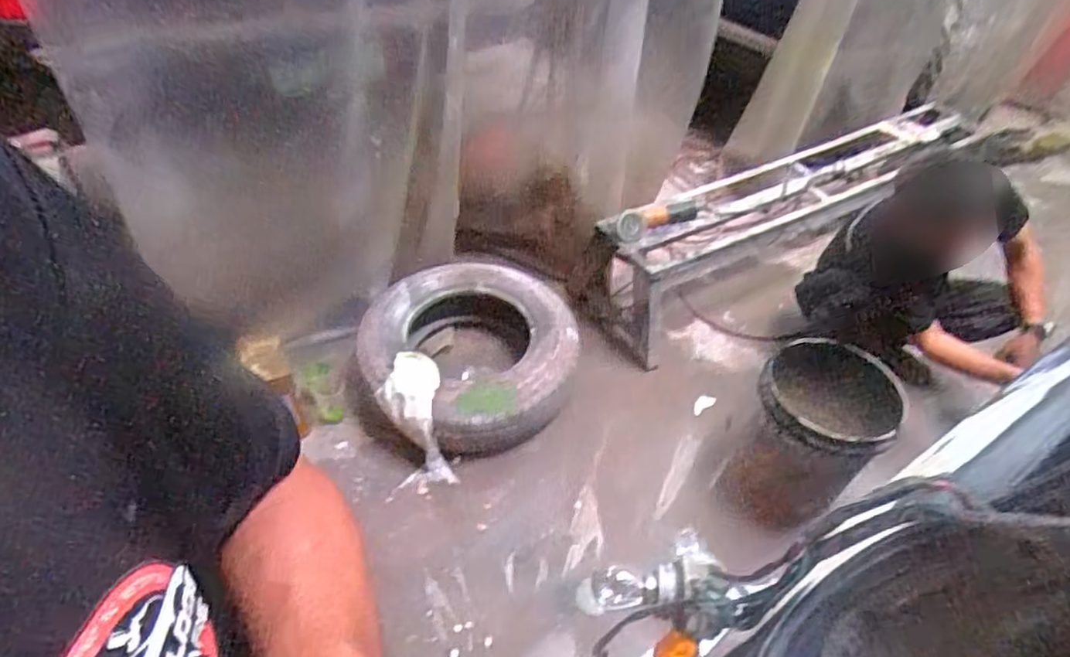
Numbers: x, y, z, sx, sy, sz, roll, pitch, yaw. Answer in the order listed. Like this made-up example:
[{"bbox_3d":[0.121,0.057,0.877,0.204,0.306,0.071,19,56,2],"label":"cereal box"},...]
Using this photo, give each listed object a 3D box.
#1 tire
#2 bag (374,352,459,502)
[{"bbox_3d":[-0.186,0.053,1.770,0.594,0.175,0.606,-9,46,-14],"label":"tire"},{"bbox_3d":[-0.316,0.241,1.611,0.164,0.227,0.298,-10,47,-15],"label":"bag"}]

